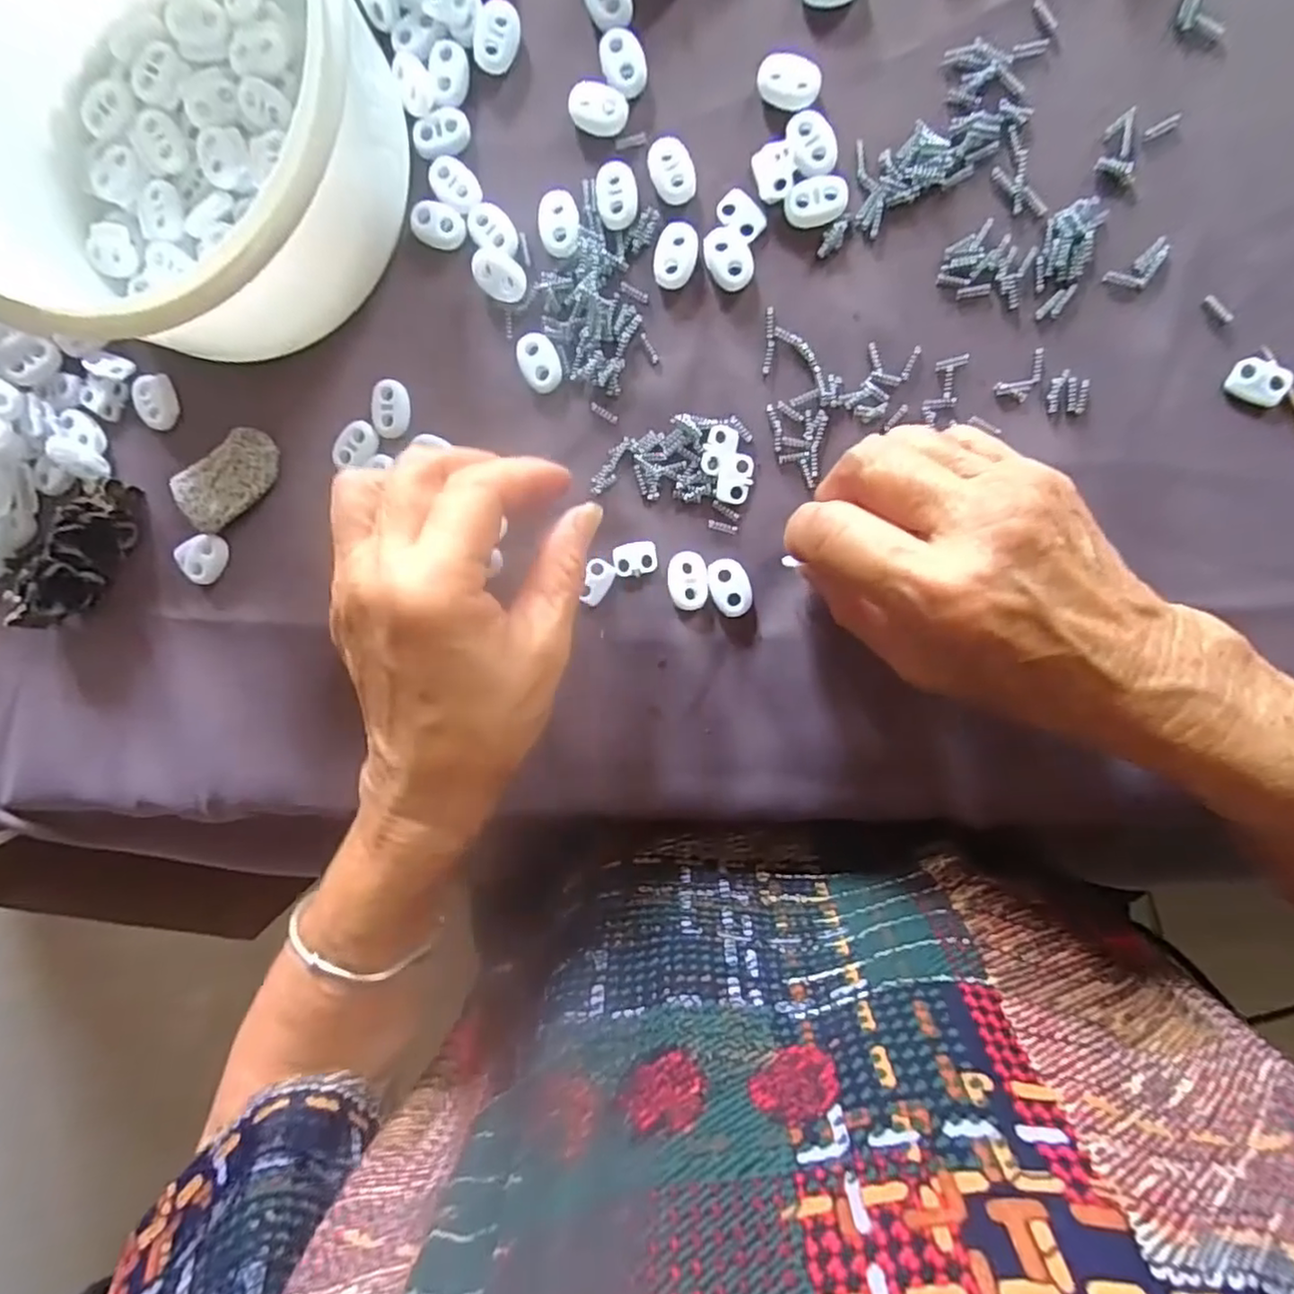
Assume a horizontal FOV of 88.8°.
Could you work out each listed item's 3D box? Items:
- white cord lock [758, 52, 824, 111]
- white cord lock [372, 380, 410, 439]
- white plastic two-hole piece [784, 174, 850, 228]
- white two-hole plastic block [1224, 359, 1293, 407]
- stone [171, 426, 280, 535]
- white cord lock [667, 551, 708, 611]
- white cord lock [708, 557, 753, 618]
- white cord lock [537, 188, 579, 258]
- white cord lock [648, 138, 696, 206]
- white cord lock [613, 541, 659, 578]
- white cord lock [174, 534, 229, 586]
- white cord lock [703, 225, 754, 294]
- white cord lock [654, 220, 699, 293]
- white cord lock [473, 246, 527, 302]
[{"bbox_3d":[0.051,-0.203,0.238,0.022,0.008,0.015,28,99,2],"label":"white cord lock"},{"bbox_3d":[-0.104,-0.097,0.270,0.014,0.007,0.022,6,98,6],"label":"white cord lock"},{"bbox_3d":[0.062,-0.163,0.241,0.022,0.004,0.015,-9,96,7],"label":"white plastic two-hole piece"},{"bbox_3d":[0.214,-0.093,0.230,0.018,0.004,0.014,21,99,3],"label":"white two-hole plastic block"},{"bbox_3d":[-0.176,-0.072,0.278,0.045,0.014,0.028,-36,92,9],"label":"stone"},{"bbox_3d":[0.016,-0.026,0.262,0.016,0.007,0.023,-1,97,6],"label":"white cord lock"},{"bbox_3d":[0.033,-0.023,0.262,0.015,0.004,0.023,-15,95,8],"label":"white cord lock"},{"bbox_3d":[-0.034,-0.162,0.254,0.016,0.004,0.023,-1,97,6],"label":"white cord lock"},{"bbox_3d":[0.010,-0.177,0.246,0.016,0.005,0.022,-18,95,8],"label":"white cord lock"},{"bbox_3d":[-0.005,-0.035,0.266,0.018,0.004,0.013,-9,96,7],"label":"white cord lock"},{"bbox_3d":[-0.192,-0.038,0.286,0.020,0.008,0.019,-15,95,8],"label":"white cord lock"},{"bbox_3d":[0.031,-0.146,0.248,0.016,0.004,0.023,-32,93,9],"label":"white cord lock"},{"bbox_3d":[0.011,-0.148,0.250,0.015,0.004,0.024,12,98,5],"label":"white cord lock"},{"bbox_3d":[-0.057,-0.145,0.257,0.022,0.008,0.016,42,99,0],"label":"white cord lock"}]

